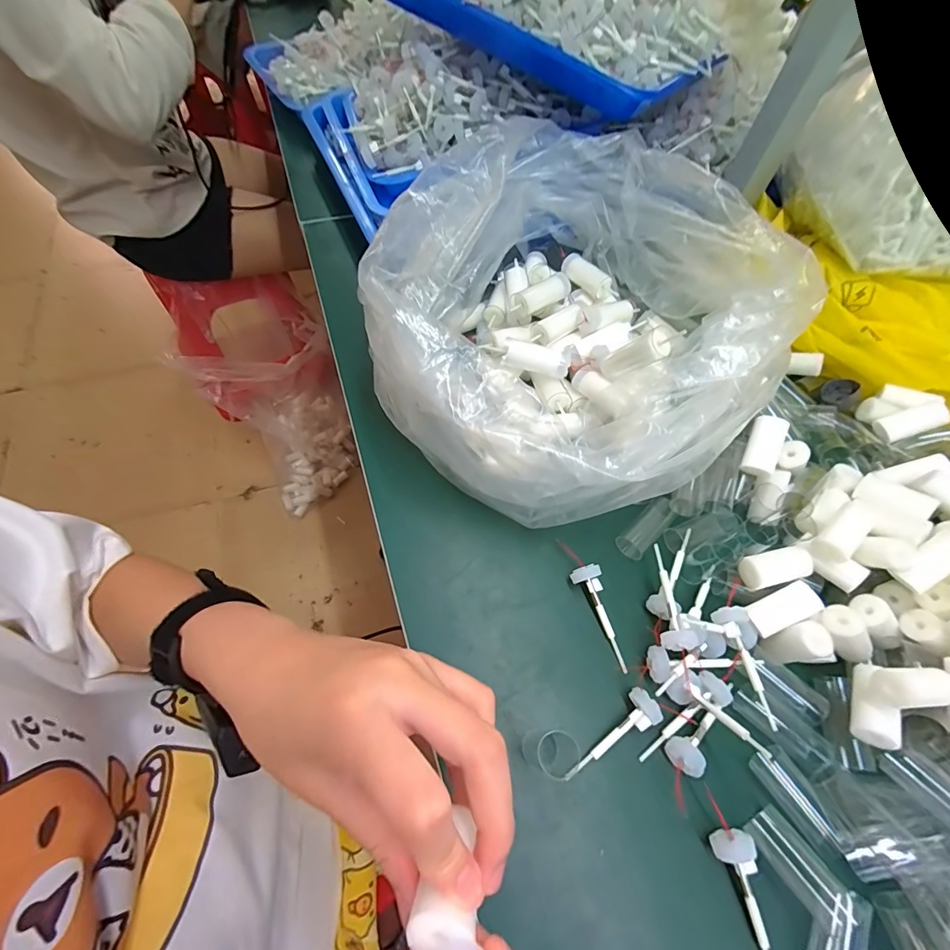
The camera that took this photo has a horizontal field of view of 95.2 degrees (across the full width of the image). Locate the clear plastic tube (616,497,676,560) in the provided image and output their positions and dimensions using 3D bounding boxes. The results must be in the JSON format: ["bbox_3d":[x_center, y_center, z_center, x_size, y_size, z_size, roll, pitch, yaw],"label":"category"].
[{"bbox_3d":[0.126,0.040,0.317,0.050,0.014,0.020,-36,69,-19],"label":"clear plastic tube"}]

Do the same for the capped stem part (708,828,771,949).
[{"bbox_3d":[0.144,0.219,0.219,0.021,0.016,0.062,-15,64,-9],"label":"capped stem part"}]

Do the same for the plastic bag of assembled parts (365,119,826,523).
[{"bbox_3d":[0.078,-0.124,0.341,0.281,0.127,0.301,38,67,17],"label":"plastic bag of assembled parts"}]

